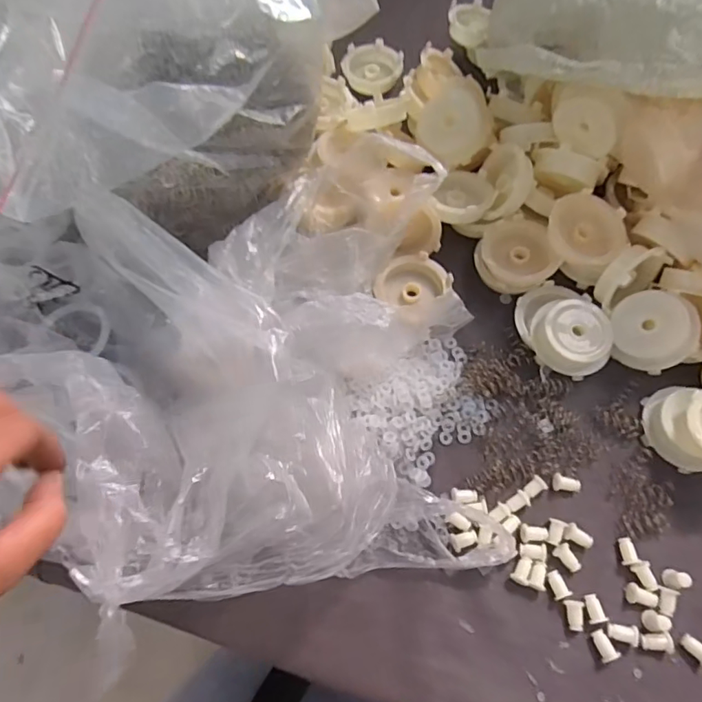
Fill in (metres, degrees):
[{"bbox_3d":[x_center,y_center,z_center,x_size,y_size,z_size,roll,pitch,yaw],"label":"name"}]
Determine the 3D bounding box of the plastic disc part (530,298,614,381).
[{"bbox_3d":[0.159,-0.009,0.365,0.052,0.021,0.053,-5,68,-1],"label":"plastic disc part"}]

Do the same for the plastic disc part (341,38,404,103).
[{"bbox_3d":[0.020,-0.279,0.501,0.053,0.021,0.058,0,66,1],"label":"plastic disc part"}]

